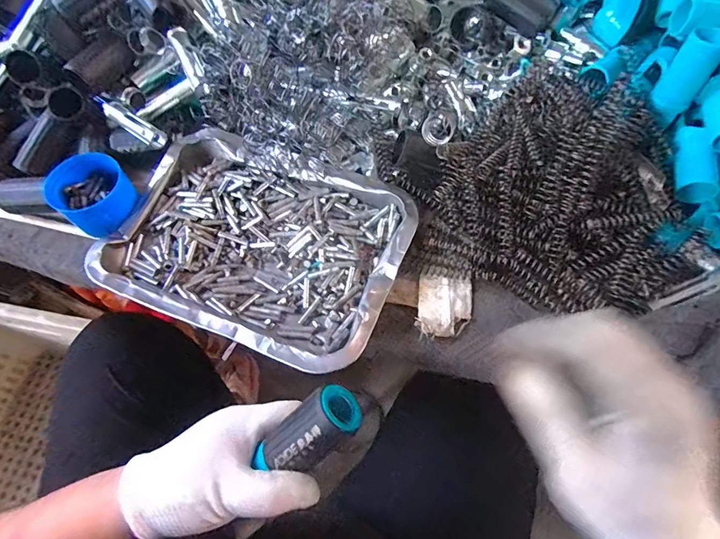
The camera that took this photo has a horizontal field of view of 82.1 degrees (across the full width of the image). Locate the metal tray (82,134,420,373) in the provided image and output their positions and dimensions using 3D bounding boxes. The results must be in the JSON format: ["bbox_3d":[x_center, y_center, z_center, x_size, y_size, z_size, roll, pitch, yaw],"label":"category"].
[{"bbox_3d":[-0.093,-0.026,0.370,0.258,0.034,0.186,19,67,12],"label":"metal tray"}]

